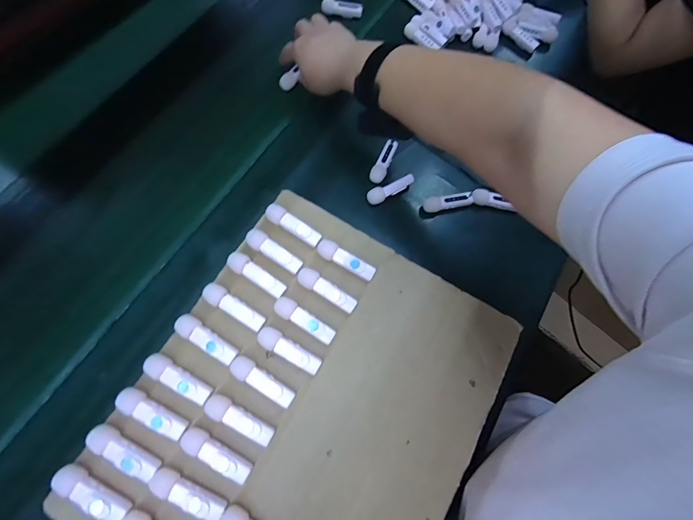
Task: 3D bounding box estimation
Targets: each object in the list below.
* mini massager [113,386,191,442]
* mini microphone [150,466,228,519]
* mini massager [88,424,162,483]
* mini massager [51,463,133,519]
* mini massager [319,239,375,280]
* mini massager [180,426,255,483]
[{"bbox_3d":[-0.169,0.133,0.282,0.065,0.013,0.018,25,72,7],"label":"mini massager"},{"bbox_3d":[-0.130,0.195,0.270,0.065,0.021,0.015,25,72,7],"label":"mini microphone"},{"bbox_3d":[-0.187,0.162,0.272,0.065,0.015,0.016,30,73,9],"label":"mini massager"},{"bbox_3d":[-0.205,0.190,0.262,0.063,0.017,0.017,28,73,8],"label":"mini massager"},{"bbox_3d":[0.000,-0.001,0.335,0.063,0.011,0.018,26,72,7],"label":"mini massager"},{"bbox_3d":[-0.111,0.167,0.277,0.063,0.014,0.016,30,73,9],"label":"mini massager"}]

